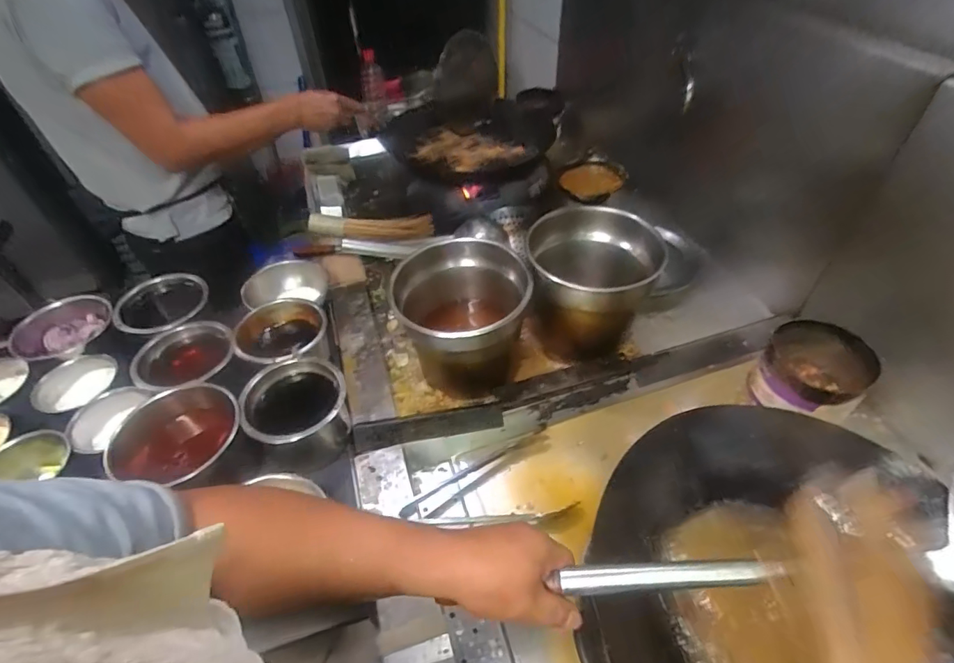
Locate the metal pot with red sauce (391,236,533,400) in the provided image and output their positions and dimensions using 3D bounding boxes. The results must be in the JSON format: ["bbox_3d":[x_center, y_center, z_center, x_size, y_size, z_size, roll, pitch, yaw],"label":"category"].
[{"bbox_3d":[-0.024,-0.012,0.840,0.221,0.202,0.233,-1,46,1],"label":"metal pot with red sauce"}]

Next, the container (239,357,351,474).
[{"bbox_3d":[-0.279,0.129,0.760,0.141,0.112,0.154,-1,46,1],"label":"container"}]

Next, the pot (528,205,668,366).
[{"bbox_3d":[0.197,-0.098,0.862,0.191,0.171,0.210,-1,46,1],"label":"pot"}]

